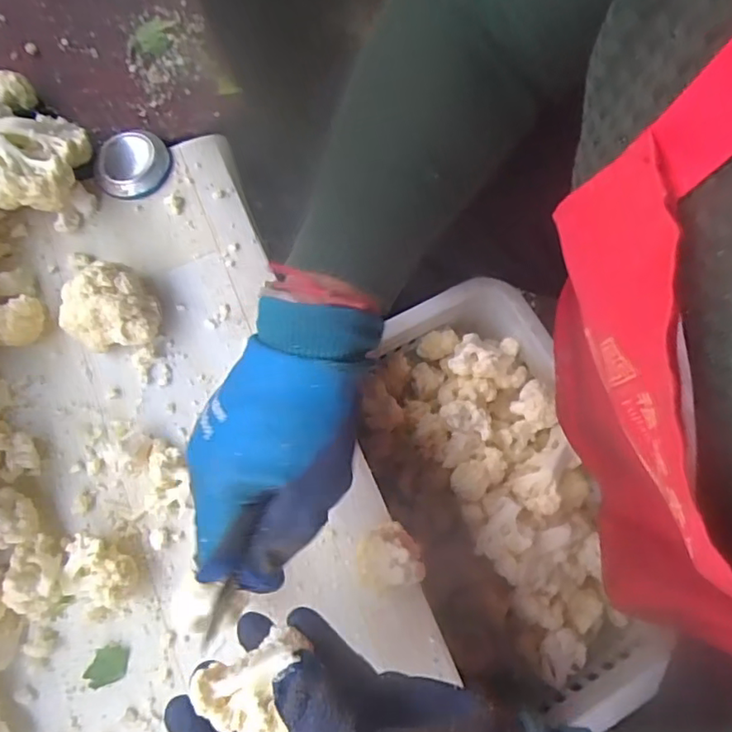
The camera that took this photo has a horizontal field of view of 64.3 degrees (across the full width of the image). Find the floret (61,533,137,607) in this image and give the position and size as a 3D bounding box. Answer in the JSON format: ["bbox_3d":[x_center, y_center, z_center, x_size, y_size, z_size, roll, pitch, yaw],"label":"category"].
[{"bbox_3d":[-0.179,0.137,0.393,0.051,0.030,0.036,18,74,5],"label":"floret"}]

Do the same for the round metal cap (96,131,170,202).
[{"bbox_3d":[-0.200,-0.170,0.494,0.063,0.014,0.060,0,73,0],"label":"round metal cap"}]

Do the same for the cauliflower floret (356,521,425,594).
[{"bbox_3d":[0.014,0.127,0.389,0.041,0.047,0.039,-14,73,-2],"label":"cauliflower floret"}]

